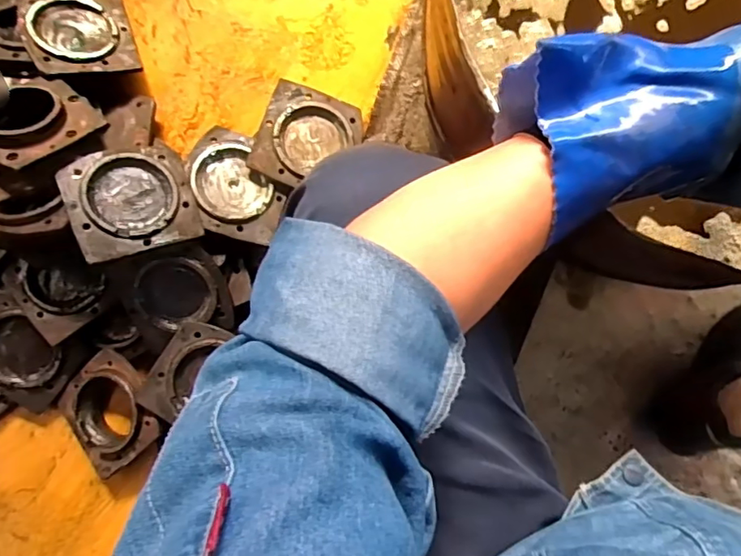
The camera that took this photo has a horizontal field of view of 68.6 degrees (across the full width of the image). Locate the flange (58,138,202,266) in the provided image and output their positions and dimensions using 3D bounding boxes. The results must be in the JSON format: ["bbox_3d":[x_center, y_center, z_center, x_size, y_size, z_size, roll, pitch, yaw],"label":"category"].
[{"bbox_3d":[-0.343,-0.111,0.782,0.167,0.024,0.153,-18,79,-21],"label":"flange"}]

